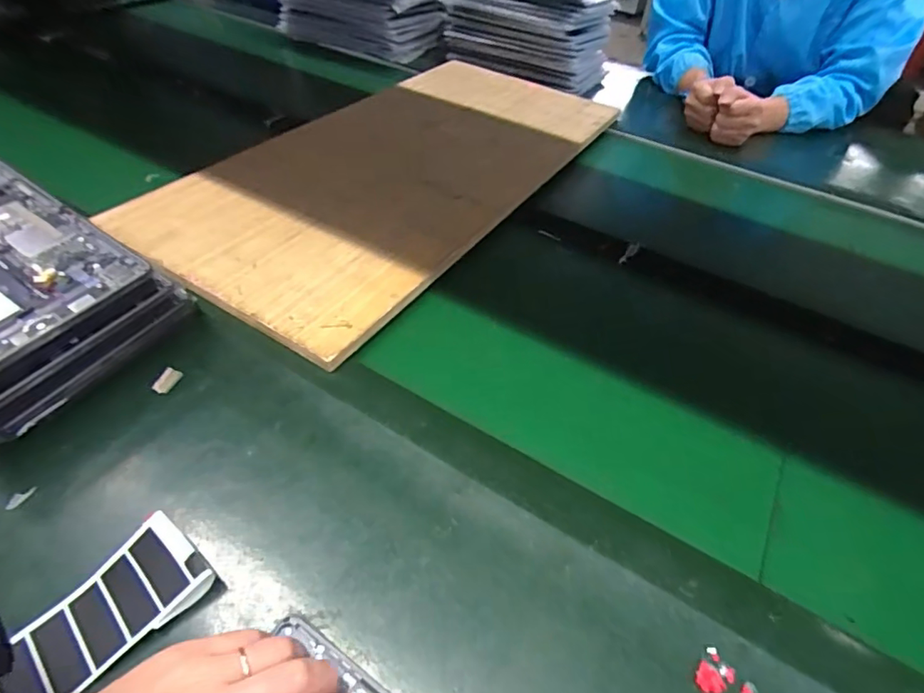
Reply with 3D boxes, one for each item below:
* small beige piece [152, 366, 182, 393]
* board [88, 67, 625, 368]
[{"bbox_3d":[-0.249,0.029,0.430,0.012,0.008,0.023,18,50,12],"label":"small beige piece"},{"bbox_3d":[-0.067,-0.264,0.689,0.346,0.019,0.696,28,53,19],"label":"board"}]

